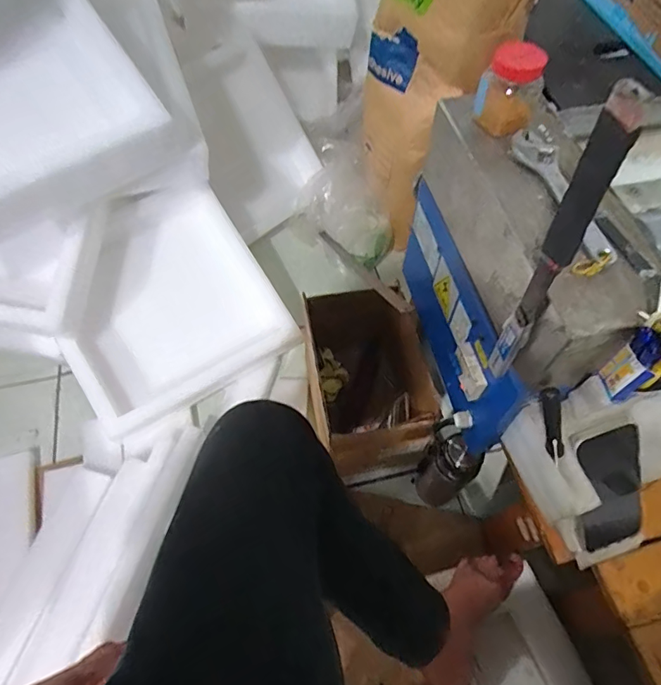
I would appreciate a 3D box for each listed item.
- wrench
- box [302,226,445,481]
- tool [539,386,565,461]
[{"bbox_3d":[0.230,-0.153,0.486,0.046,0.011,0.188,-7,59,-6],"label":"wrench"},{"bbox_3d":[0.071,0.105,0.994,0.211,0.313,0.306,-5,59,-5],"label":"box"},{"bbox_3d":[0.236,0.086,0.507,0.015,0.081,0.020,-15,16,-11],"label":"tool"}]

